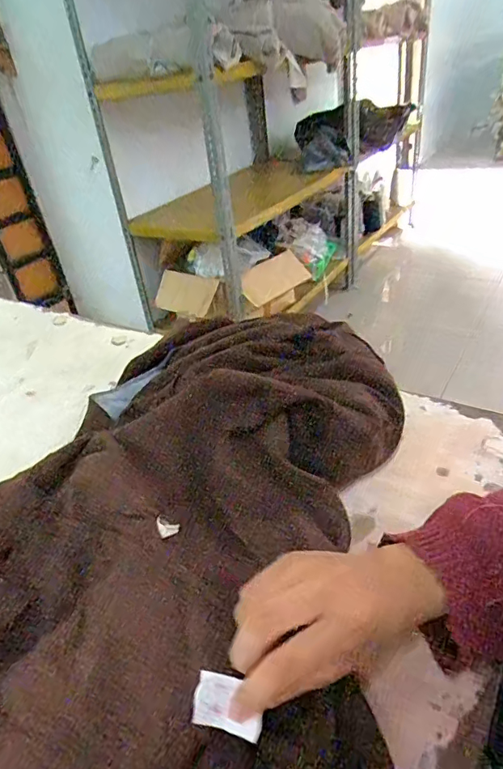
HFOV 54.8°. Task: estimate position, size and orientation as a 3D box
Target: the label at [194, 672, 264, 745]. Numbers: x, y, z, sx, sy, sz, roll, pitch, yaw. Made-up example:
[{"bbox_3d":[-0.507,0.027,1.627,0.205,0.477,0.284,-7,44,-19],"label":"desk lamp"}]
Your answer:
[{"bbox_3d":[-0.012,0.169,0.257,0.037,0.004,0.024,12,61,9],"label":"label"}]

